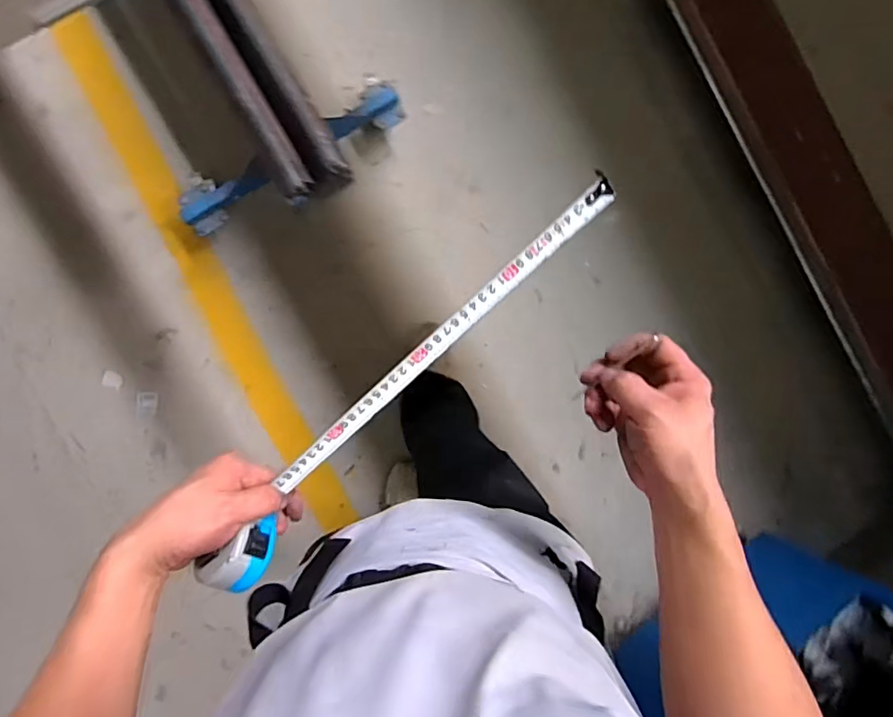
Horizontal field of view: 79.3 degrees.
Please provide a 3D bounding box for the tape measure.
[{"bbox_3d":[-0.035,0.026,0.445,0.043,0.057,0.453,44,95,-7],"label":"tape measure"}]

